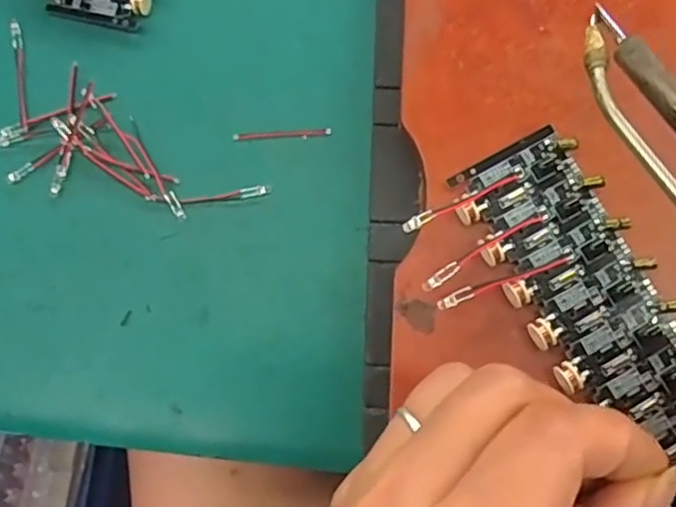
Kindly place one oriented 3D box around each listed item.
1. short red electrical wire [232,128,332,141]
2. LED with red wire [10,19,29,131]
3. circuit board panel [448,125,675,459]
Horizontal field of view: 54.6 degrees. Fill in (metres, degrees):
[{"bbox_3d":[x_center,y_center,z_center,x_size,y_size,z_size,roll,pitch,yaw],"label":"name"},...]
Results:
[{"bbox_3d":[-0.023,-0.049,0.268,0.040,0.004,0.004,-2,75,2],"label":"short red electrical wire"},{"bbox_3d":[-0.133,-0.075,0.275,0.005,0.006,0.048,-11,75,-1],"label":"LED with red wire"},{"bbox_3d":[0.094,0.036,0.211,0.044,0.005,0.161,-28,81,-5],"label":"circuit board panel"}]

